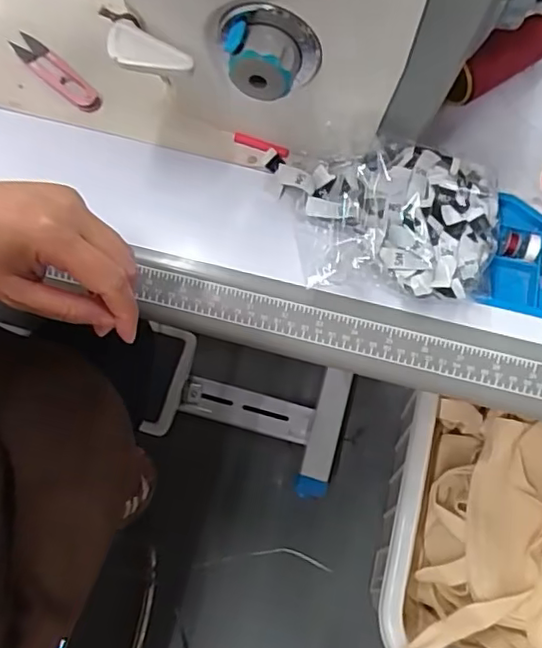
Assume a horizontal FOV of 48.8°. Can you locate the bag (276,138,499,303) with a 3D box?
[{"bbox_3d":[0.083,-0.072,0.432,0.155,0.045,0.111,7,69,1],"label":"bag"}]

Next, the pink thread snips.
[{"bbox_3d":[-0.179,-0.208,0.496,0.096,0.009,0.022,41,73,13],"label":"pink thread snips"}]

